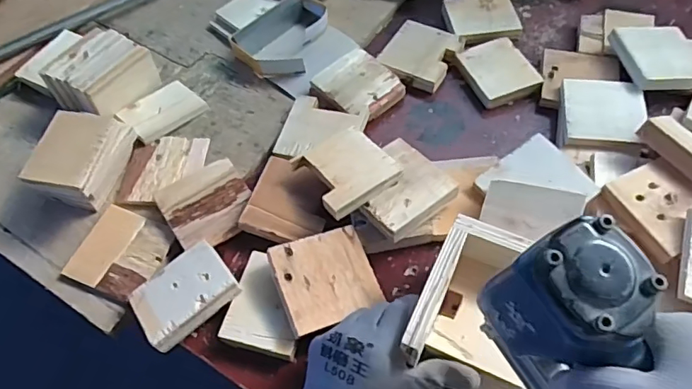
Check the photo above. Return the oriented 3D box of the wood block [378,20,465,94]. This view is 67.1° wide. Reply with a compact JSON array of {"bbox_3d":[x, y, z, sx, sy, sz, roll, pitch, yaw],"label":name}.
[{"bbox_3d":[0.096,-0.183,0.679,0.089,0.016,0.099,28,64,15],"label":"wood block"}]

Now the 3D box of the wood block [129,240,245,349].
[{"bbox_3d":[-0.155,0.095,0.500,0.091,0.024,0.070,-35,66,-18],"label":"wood block"}]

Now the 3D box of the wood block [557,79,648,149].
[{"bbox_3d":[0.293,-0.093,0.596,0.089,0.013,0.097,10,60,6],"label":"wood block"}]

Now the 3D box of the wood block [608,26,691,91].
[{"bbox_3d":[0.380,-0.167,0.632,0.095,0.020,0.093,-4,59,-11],"label":"wood block"}]

